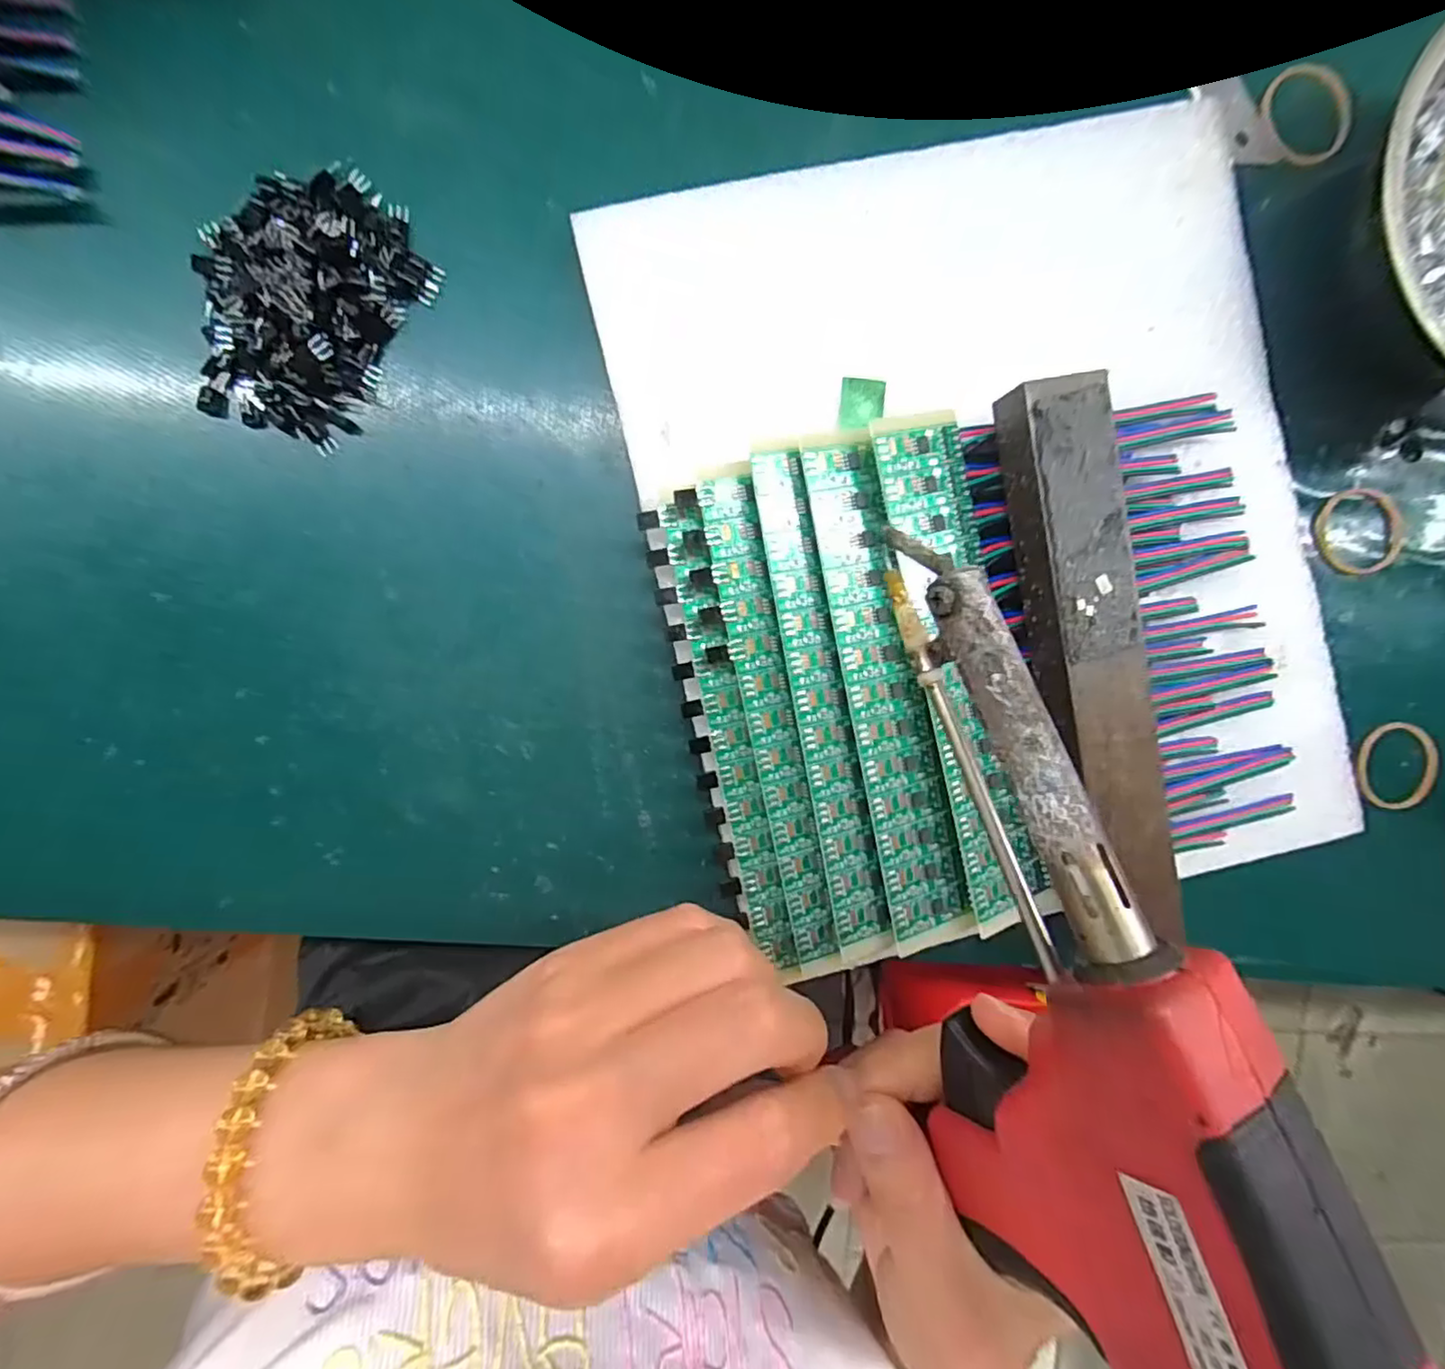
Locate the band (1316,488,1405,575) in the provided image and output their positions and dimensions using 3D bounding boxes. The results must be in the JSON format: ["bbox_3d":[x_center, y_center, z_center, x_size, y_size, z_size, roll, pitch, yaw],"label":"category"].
[{"bbox_3d":[0.240,-0.057,0.231,0.035,0.004,0.032,0,94,-5],"label":"band"}]

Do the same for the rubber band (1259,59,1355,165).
[{"bbox_3d":[0.209,-0.204,0.220,0.030,0.006,0.034,-37,96,-2],"label":"rubber band"}]

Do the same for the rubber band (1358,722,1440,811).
[{"bbox_3d":[0.259,0.032,0.236,0.030,0.005,0.032,-21,94,0],"label":"rubber band"}]

